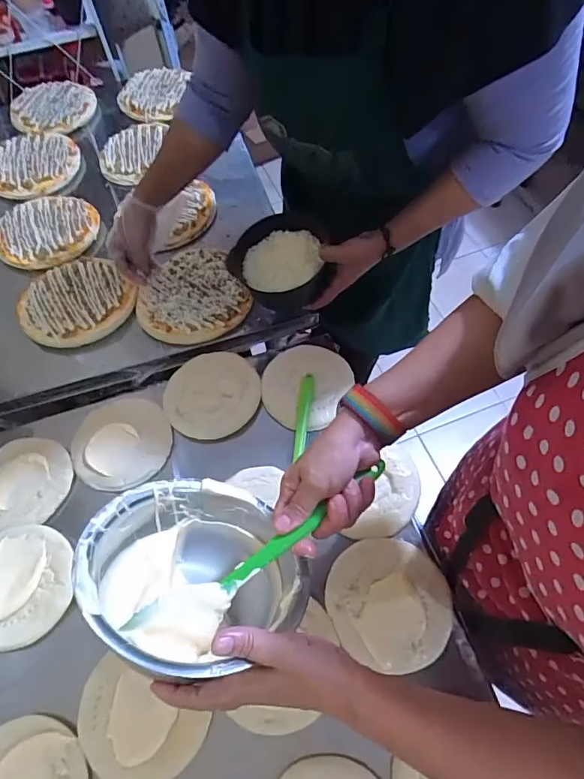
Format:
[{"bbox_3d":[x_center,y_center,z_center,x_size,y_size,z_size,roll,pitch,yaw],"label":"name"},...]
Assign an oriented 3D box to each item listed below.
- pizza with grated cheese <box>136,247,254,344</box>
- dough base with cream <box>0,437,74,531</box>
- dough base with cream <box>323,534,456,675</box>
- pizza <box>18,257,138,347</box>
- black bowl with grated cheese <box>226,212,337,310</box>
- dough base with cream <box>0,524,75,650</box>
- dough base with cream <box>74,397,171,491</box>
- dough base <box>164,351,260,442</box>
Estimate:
[{"bbox_3d":[-0.184,-0.171,0.815,0.186,0.019,0.201,-26,62,-12],"label":"pizza with grated cheese"},{"bbox_3d":[-0.398,0.134,0.673,0.139,0.020,0.130,-1,60,2],"label":"dough base with cream"},{"bbox_3d":[0.117,0.255,0.563,0.145,0.019,0.140,-1,60,2],"label":"dough base with cream"},{"bbox_3d":[-0.392,-0.156,0.837,0.183,0.038,0.206,-38,65,-18],"label":"pizza"},{"bbox_3d":[-0.019,-0.193,0.701,0.147,0.064,0.147,-2,61,4],"label":"black bowl with grated cheese"},{"bbox_3d":[-0.366,0.255,0.602,0.148,0.017,0.143,-1,60,2],"label":"dough base with cream"},{"bbox_3d":[-0.258,0.081,0.694,0.146,0.026,0.131,-26,62,-12],"label":"dough base with cream"},{"bbox_3d":[-0.124,0.006,0.725,0.143,0.012,0.139,1,71,-3],"label":"dough base"}]

